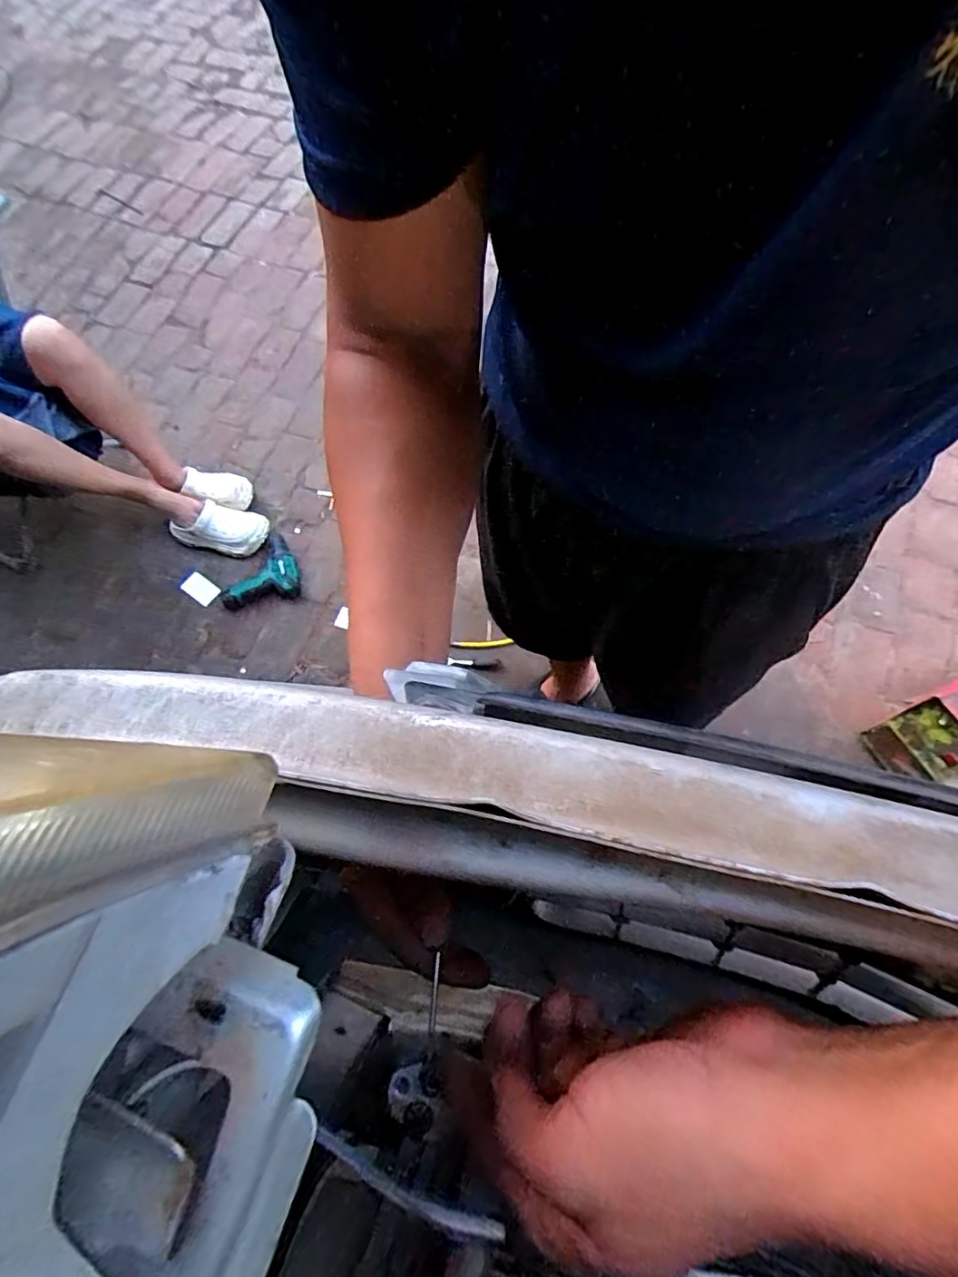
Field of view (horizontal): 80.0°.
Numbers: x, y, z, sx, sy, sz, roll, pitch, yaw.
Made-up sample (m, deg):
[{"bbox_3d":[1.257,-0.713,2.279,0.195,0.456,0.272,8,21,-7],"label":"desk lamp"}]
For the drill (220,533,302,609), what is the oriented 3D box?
[{"bbox_3d":[-0.580,-0.183,1.499,0.209,0.065,0.200,-12,70,-1],"label":"drill"}]

